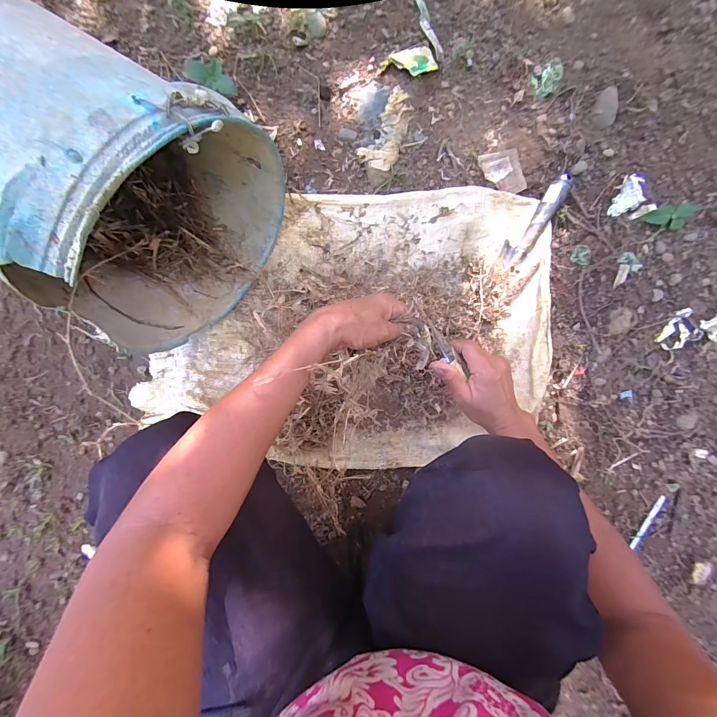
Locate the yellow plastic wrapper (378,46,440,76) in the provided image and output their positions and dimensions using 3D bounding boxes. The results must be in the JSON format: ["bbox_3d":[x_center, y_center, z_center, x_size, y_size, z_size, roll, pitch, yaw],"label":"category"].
[{"bbox_3d":[0.079,-0.487,0.534,0.092,0.018,0.055,-21,87,-10],"label":"yellow plastic wrapper"}]

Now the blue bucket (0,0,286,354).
[{"bbox_3d":[-0.305,-0.214,0.386,0.319,0.287,0.286,35,88,-3],"label":"blue bucket"}]

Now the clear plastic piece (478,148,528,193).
[{"bbox_3d":[0.246,-0.314,0.549,0.072,0.008,0.070,-19,97,-4],"label":"clear plastic piece"}]

